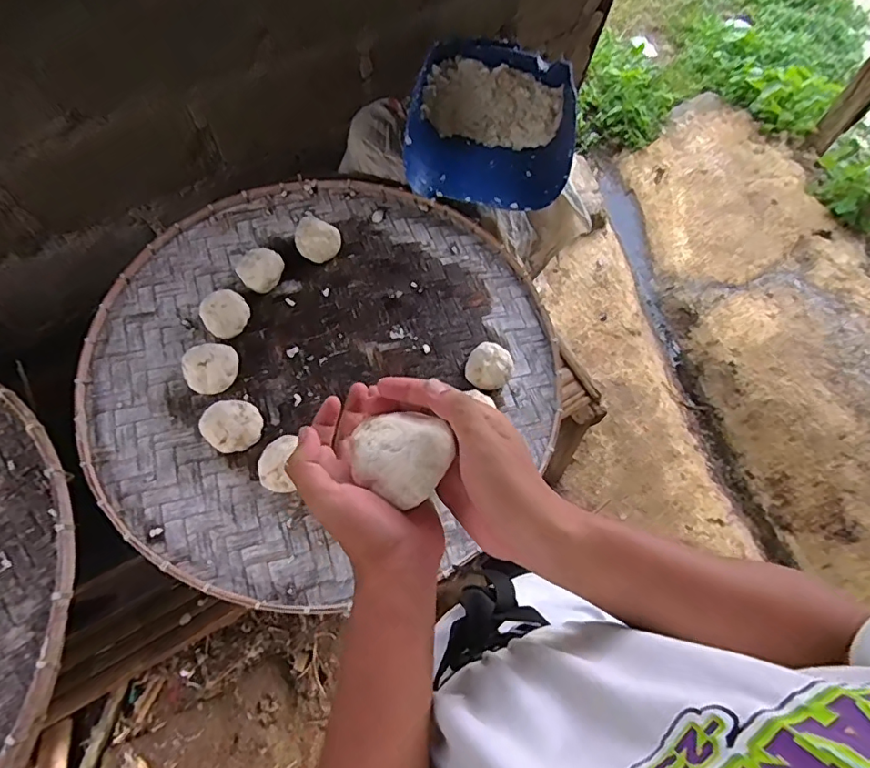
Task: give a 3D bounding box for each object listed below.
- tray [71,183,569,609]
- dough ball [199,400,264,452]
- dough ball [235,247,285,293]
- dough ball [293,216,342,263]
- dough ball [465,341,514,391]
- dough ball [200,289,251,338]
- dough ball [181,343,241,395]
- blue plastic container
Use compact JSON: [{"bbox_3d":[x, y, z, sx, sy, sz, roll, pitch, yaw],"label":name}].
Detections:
[{"bbox_3d":[-0.160,-0.037,0.816,0.719,0.071,0.688,1,67,-3],"label":"tray"},{"bbox_3d":[-0.292,0.058,0.743,0.084,0.054,0.071,-6,67,-6],"label":"dough ball"},{"bbox_3d":[-0.289,-0.191,0.866,0.073,0.050,0.072,1,67,-3],"label":"dough ball"},{"bbox_3d":[-0.201,-0.249,0.891,0.075,0.045,0.074,1,67,-3],"label":"dough ball"},{"bbox_3d":[0.085,-0.027,0.813,0.070,0.044,0.067,1,67,-3],"label":"dough ball"},{"bbox_3d":[-0.332,-0.112,0.825,0.069,0.049,0.064,1,67,-3],"label":"dough ball"},{"bbox_3d":[-0.338,-0.024,0.784,0.079,0.045,0.080,5,67,-1],"label":"dough ball"},{"bbox_3d":[0.104,-0.485,0.988,0.299,0.129,0.328,9,67,1],"label":"blue plastic container"}]

